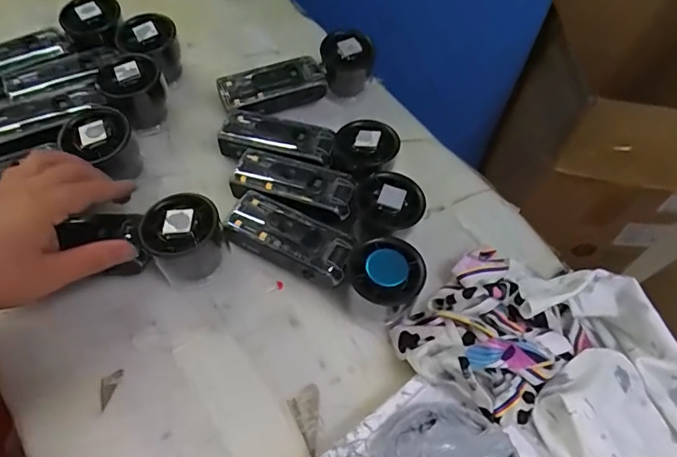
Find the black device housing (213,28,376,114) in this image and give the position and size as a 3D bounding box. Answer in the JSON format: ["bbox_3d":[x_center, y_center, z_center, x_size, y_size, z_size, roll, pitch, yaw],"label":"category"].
[{"bbox_3d":[-0.042,-0.157,0.505,0.170,0.049,0.053,-20,58,-19],"label":"black device housing"}]

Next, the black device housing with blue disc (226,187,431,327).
[{"bbox_3d":[-0.013,0.021,0.396,0.171,0.047,0.055,26,56,13],"label":"black device housing with blue disc"}]

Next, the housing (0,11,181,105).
[{"bbox_3d":[-0.244,-0.161,0.488,0.171,0.061,0.055,-19,58,-19],"label":"housing"}]

